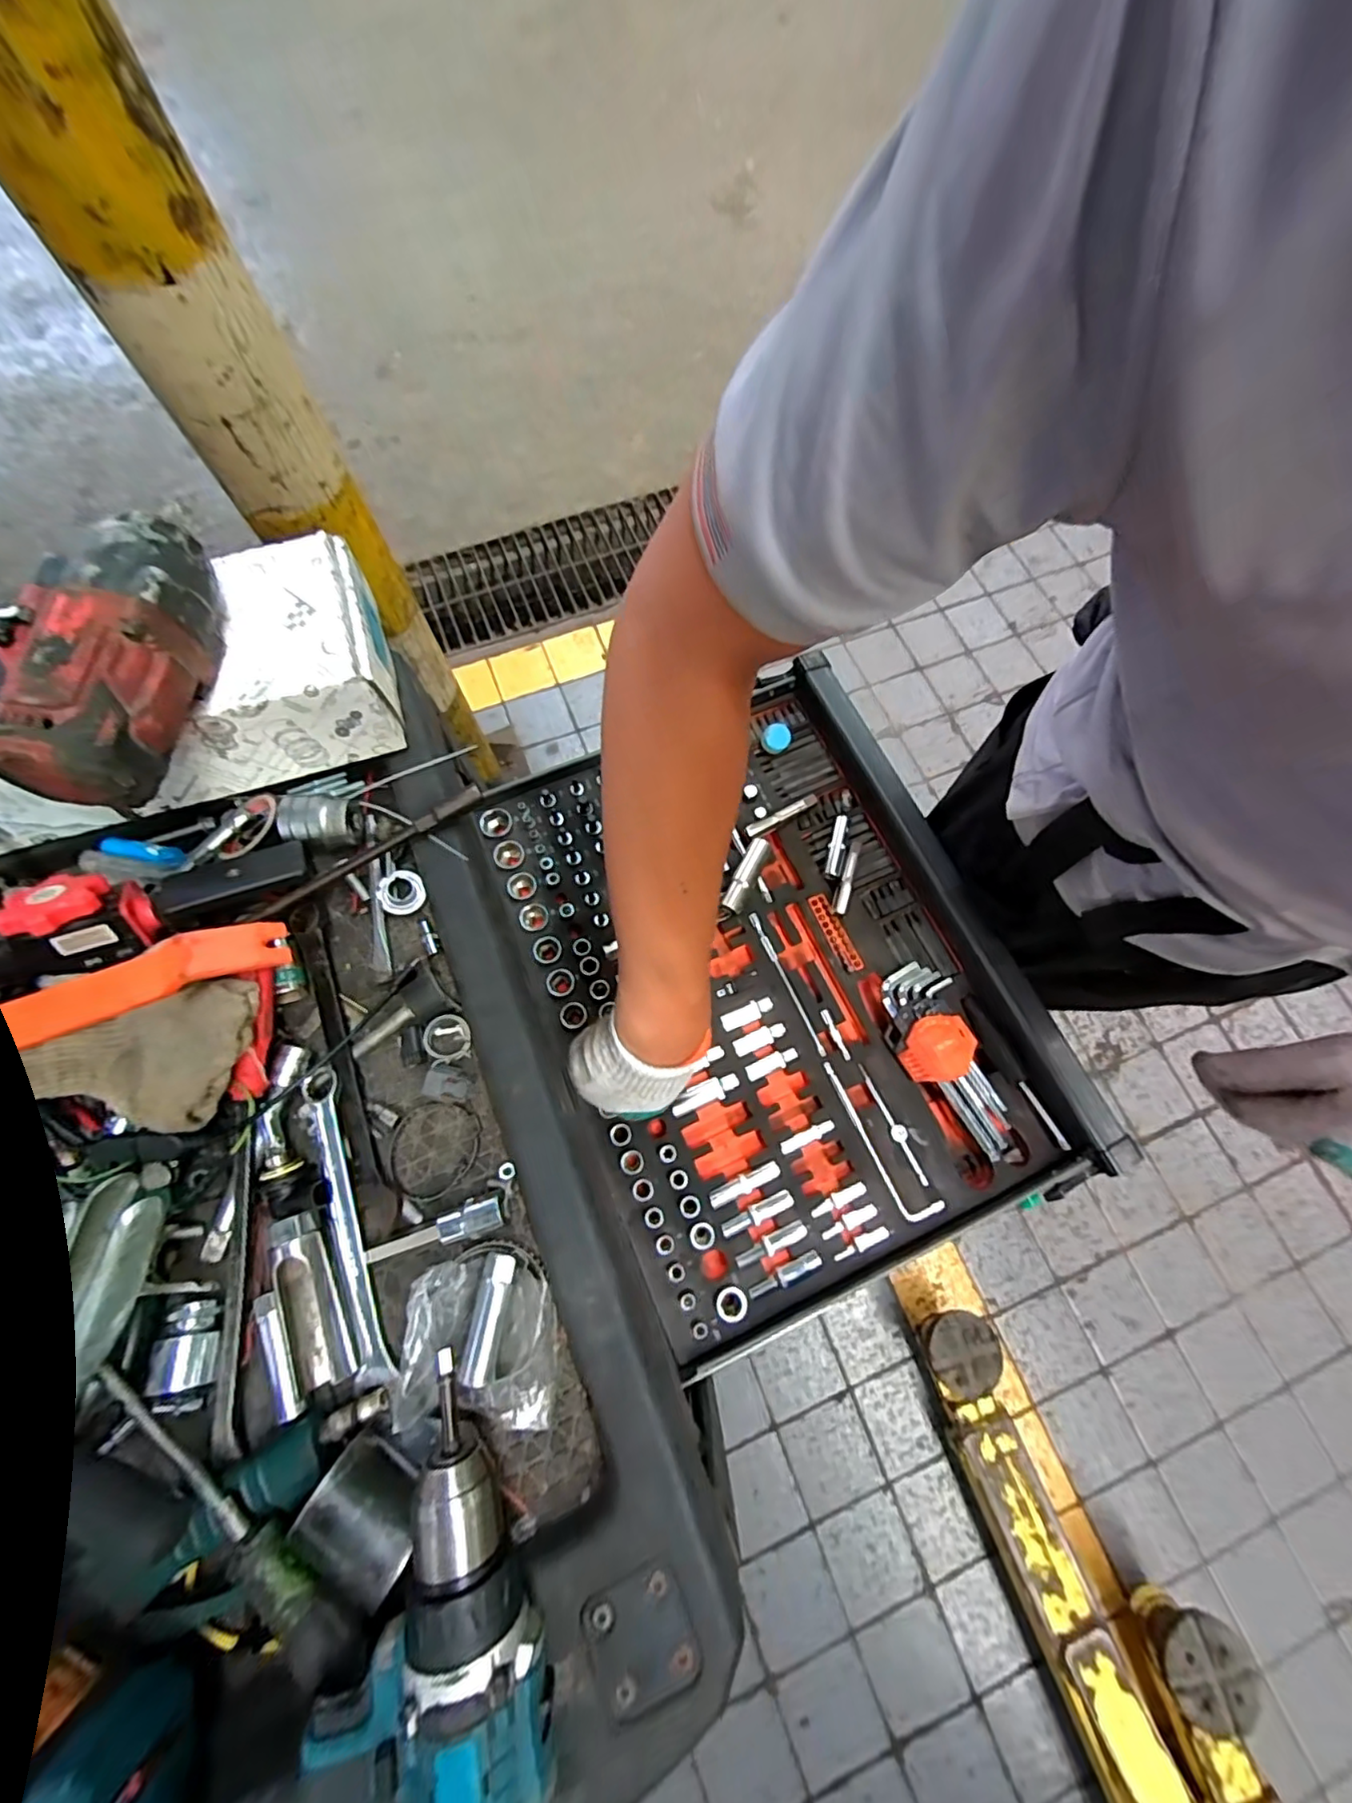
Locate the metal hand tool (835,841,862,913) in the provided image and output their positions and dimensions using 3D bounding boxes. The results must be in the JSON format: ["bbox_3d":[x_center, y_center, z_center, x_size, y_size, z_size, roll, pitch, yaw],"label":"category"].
[{"bbox_3d":[0.173,-0.026,0.610,0.012,0.009,0.079,18,72,4],"label":"metal hand tool"}]

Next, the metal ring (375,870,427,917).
[{"bbox_3d":[-0.200,-0.007,0.444,0.030,0.010,0.032,1,71,-2],"label":"metal ring"}]

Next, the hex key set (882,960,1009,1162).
[{"bbox_3d":[0.243,0.143,0.556,0.073,0.025,0.172,-18,73,-8],"label":"hex key set"}]

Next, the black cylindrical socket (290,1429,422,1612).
[{"bbox_3d":[-0.158,0.316,0.315,0.057,0.037,0.045,26,72,7],"label":"black cylindrical socket"}]

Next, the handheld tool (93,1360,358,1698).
[{"bbox_3d":[-0.226,0.303,0.302,0.191,0.027,0.019,36,74,10],"label":"handheld tool"}]

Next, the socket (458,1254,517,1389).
[{"bbox_3d":[-0.111,0.245,0.361,0.019,0.015,0.066,12,71,2],"label":"socket"}]

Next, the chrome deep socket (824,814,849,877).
[{"bbox_3d":[0.165,-0.057,0.621,0.016,0.016,0.064,16,72,3],"label":"chrome deep socket"}]

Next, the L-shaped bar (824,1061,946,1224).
[{"bbox_3d":[0.180,0.211,0.549,0.035,0.015,0.149,-28,75,-11],"label":"L-shaped bar"}]

